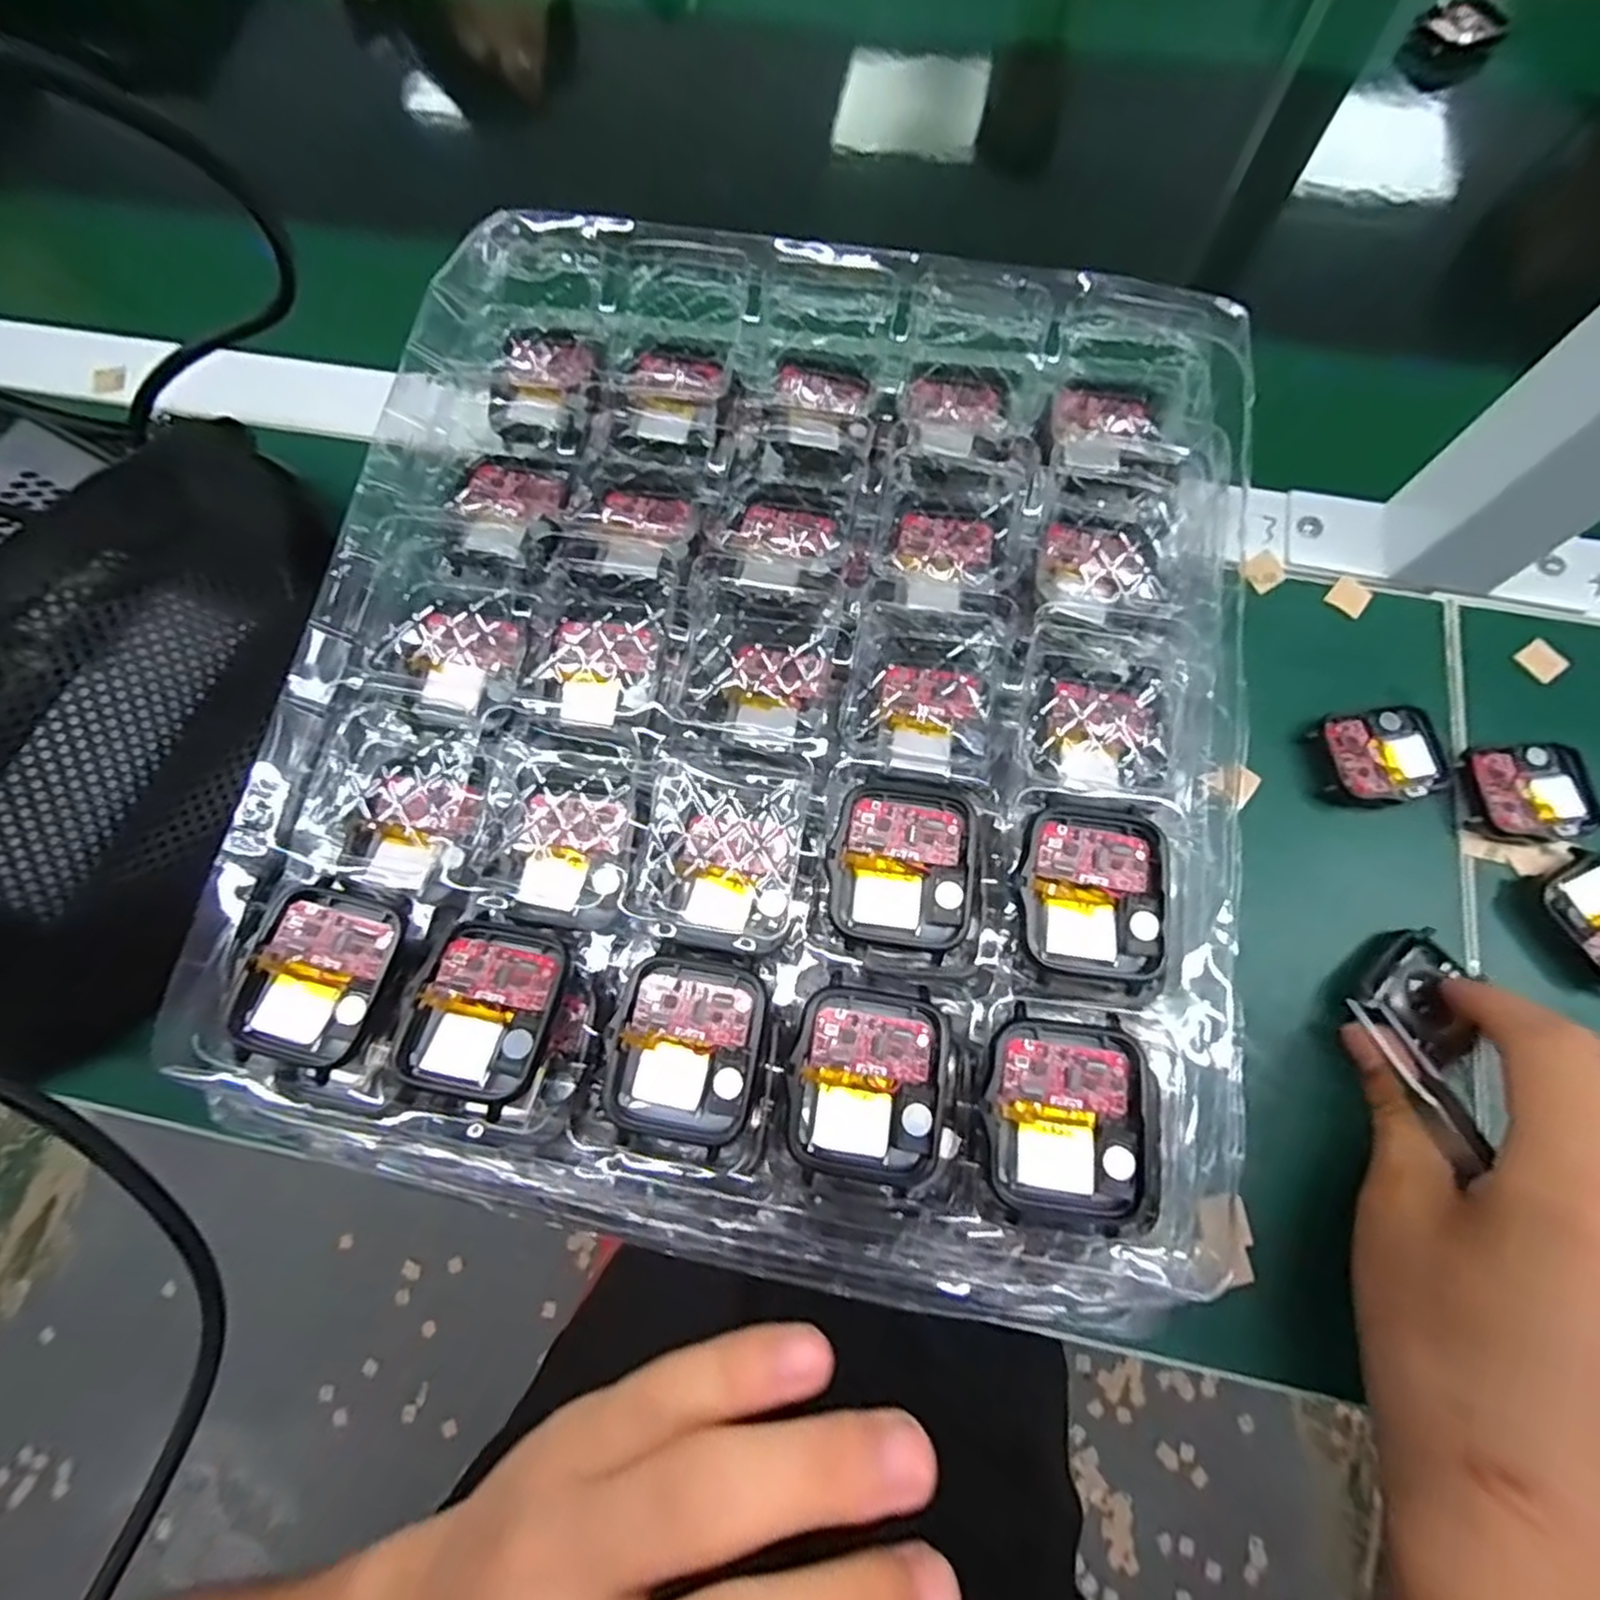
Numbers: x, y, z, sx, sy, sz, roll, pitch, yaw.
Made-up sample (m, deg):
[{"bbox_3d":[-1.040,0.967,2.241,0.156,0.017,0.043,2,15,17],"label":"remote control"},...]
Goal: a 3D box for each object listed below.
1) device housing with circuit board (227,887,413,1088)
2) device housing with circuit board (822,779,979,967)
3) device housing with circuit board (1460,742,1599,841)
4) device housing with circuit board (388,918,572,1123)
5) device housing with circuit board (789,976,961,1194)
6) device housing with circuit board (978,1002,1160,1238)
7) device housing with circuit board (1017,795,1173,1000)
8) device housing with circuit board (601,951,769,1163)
[{"bbox_3d":[-0.127,0.046,0.192,0.037,0.006,0.046,13,73,6],"label":"device housing with circuit board"},{"bbox_3d":[0.028,0.018,0.196,0.038,0.007,0.043,7,73,4],"label":"device housing with circuit board"},{"bbox_3d":[0.277,-0.004,0.273,0.047,0.007,0.037,2,73,2],"label":"device housing with circuit board"},{"bbox_3d":[-0.082,0.054,0.186,0.036,0.006,0.043,13,73,6],"label":"device housing with circuit board"},{"bbox_3d":[0.017,0.070,0.179,0.038,0.008,0.046,8,73,4],"label":"device housing with circuit board"},{"bbox_3d":[0.065,0.077,0.174,0.040,0.006,0.046,8,73,4],"label":"device housing with circuit board"},{"bbox_3d":[0.077,0.024,0.189,0.038,0.007,0.048,9,73,4],"label":"device housing with circuit board"},{"bbox_3d":[-0.029,0.064,0.187,0.037,0.009,0.046,9,73,5],"label":"device housing with circuit board"}]

